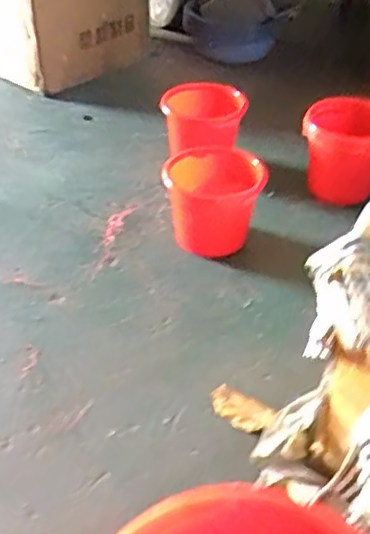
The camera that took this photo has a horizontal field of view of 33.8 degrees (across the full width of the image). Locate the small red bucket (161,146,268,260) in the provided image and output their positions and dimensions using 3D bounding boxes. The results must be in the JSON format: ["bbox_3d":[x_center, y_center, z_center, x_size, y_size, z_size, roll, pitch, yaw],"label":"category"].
[{"bbox_3d":[0.055,-0.133,1.356,0.202,0.202,0.199,0,41,0],"label":"small red bucket"}]

